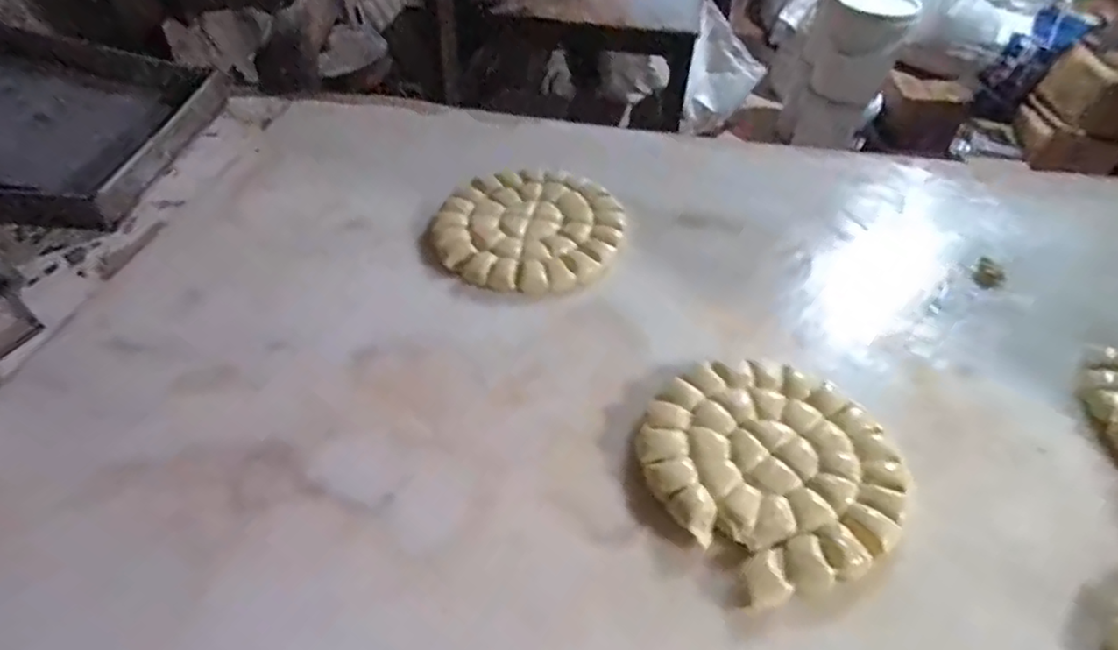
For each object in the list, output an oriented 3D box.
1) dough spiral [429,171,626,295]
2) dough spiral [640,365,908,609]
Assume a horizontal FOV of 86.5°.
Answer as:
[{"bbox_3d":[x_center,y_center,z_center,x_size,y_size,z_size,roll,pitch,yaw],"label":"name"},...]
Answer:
[{"bbox_3d":[-0.048,-0.157,0.937,0.284,0.042,0.273,1,45,-1],"label":"dough spiral"},{"bbox_3d":[0.232,0.146,0.651,0.254,0.026,0.256,-26,54,-23],"label":"dough spiral"}]

